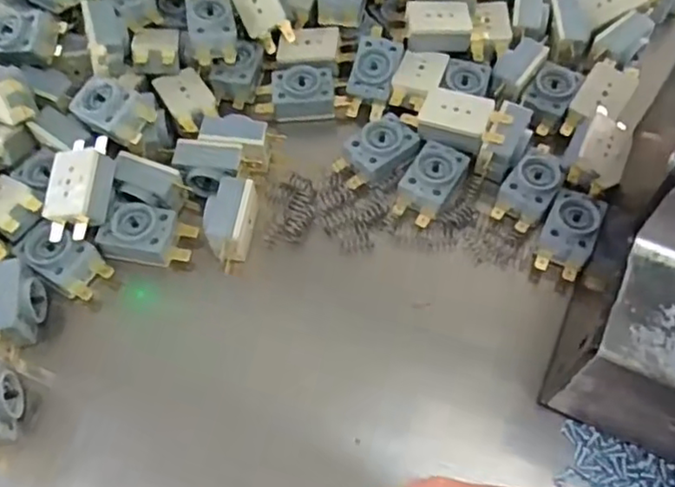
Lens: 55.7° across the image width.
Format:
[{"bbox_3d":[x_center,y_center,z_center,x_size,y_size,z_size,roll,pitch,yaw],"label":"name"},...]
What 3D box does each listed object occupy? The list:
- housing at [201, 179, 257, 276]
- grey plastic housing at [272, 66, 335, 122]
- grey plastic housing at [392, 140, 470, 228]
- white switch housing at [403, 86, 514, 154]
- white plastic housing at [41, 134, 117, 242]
[{"bbox_3d":[-0.058,-0.010,0.339,0.022,0.025,0.043,7,62,5],"label":"housing"},{"bbox_3d":[-0.020,-0.092,0.387,0.036,0.017,0.027,0,61,2],"label":"grey plastic housing"},{"bbox_3d":[0.051,-0.035,0.351,0.027,0.012,0.046,27,66,15],"label":"grey plastic housing"},{"bbox_3d":[0.068,-0.071,0.359,0.054,0.014,0.026,21,64,13],"label":"white switch housing"},{"bbox_3d":[-0.134,-0.029,0.334,0.030,0.015,0.056,5,78,9],"label":"white plastic housing"}]

